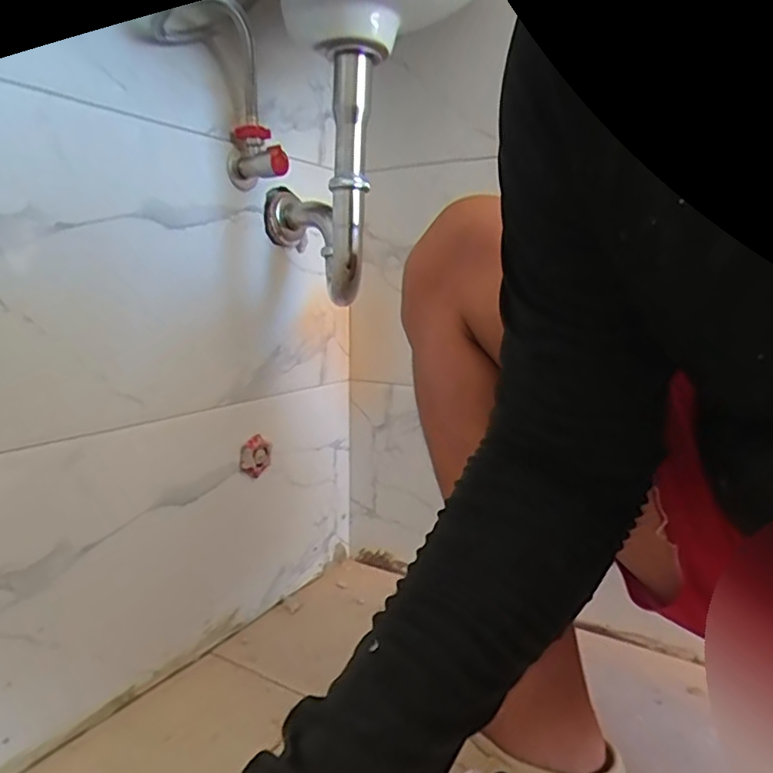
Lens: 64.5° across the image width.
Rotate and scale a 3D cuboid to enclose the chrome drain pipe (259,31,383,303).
[{"bbox_3d":[-0.078,-0.223,0.681,0.091,0.240,0.184,-3,9,-18],"label":"chrome drain pipe"}]

